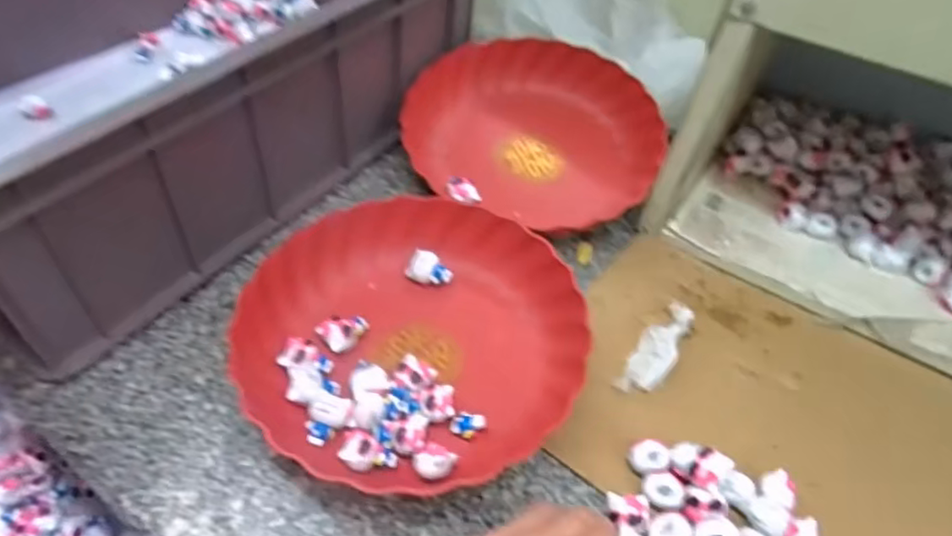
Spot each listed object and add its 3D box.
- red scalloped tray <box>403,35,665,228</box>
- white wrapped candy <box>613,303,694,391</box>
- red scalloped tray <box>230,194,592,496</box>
[{"bbox_3d":[0.057,-0.137,0.615,0.241,0.055,0.217,23,52,14],"label":"red scalloped tray"},{"bbox_3d":[0.140,0.061,0.481,0.029,0.020,0.090,29,54,18],"label":"white wrapped candy"},{"bbox_3d":[-0.050,0.044,0.464,0.242,0.045,0.238,-22,55,-21],"label":"red scalloped tray"}]

